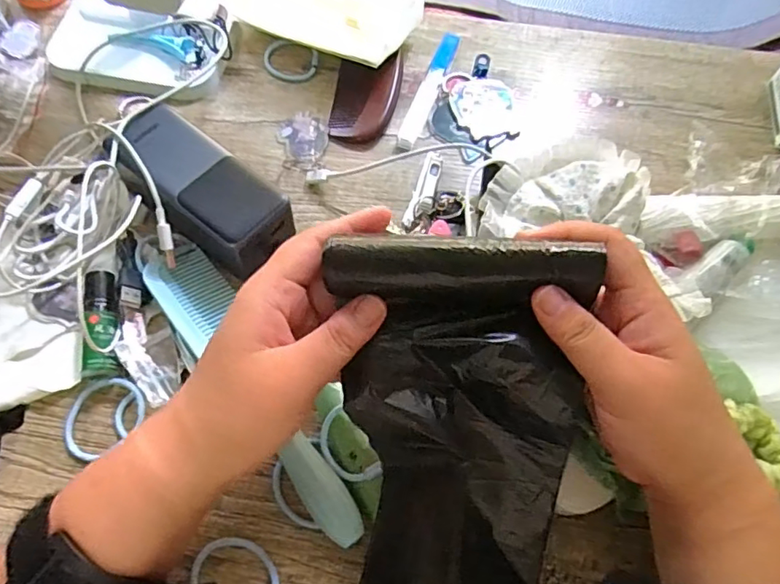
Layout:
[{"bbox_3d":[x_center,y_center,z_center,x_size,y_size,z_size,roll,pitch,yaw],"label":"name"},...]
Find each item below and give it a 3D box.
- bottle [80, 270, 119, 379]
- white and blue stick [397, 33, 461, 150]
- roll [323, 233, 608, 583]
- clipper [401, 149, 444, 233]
[{"bbox_3d":[-0.179,0.017,0.348,0.021,0.027,0.070,-5,63,-6],"label":"bottle"},{"bbox_3d":[0.033,-0.170,0.465,0.016,0.008,0.129,20,63,7],"label":"white and blue stick"},{"bbox_3d":[0.024,0.146,0.264,0.117,0.045,0.337,4,85,-1],"label":"roll"},{"bbox_3d":[0.026,-0.073,0.414,0.017,0.012,0.073,17,63,5],"label":"clipper"}]

